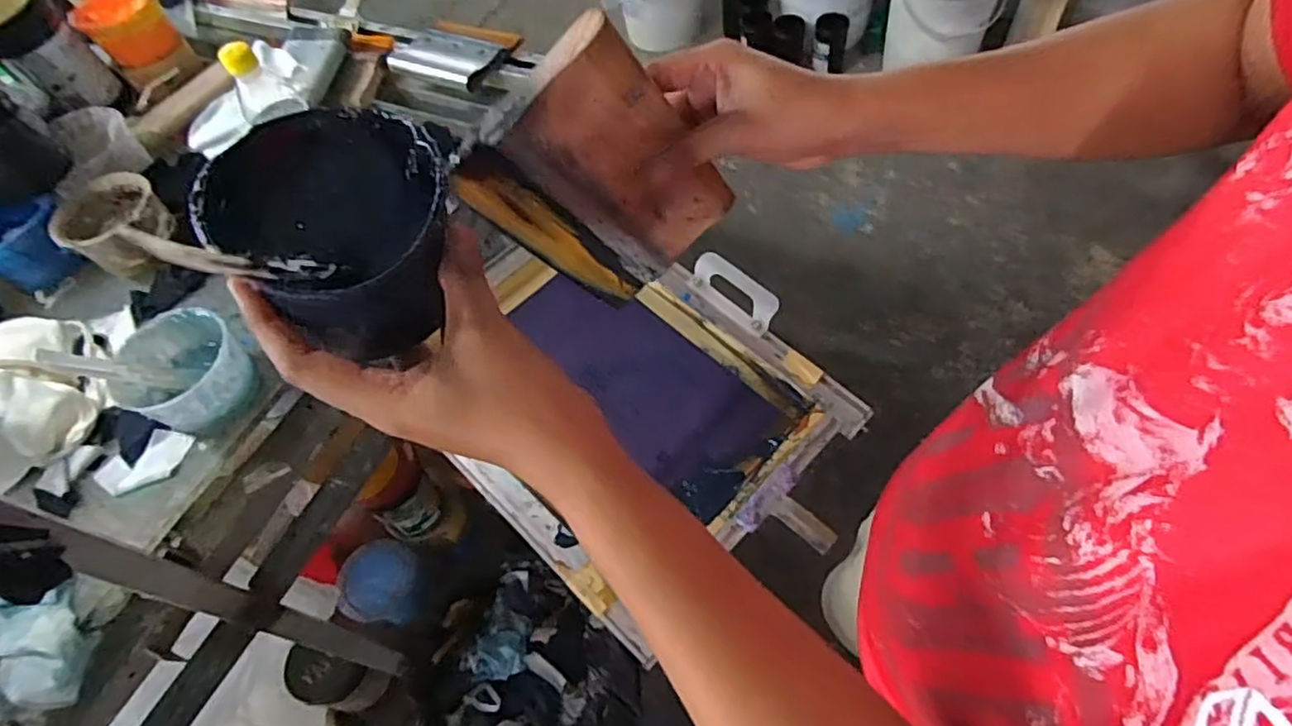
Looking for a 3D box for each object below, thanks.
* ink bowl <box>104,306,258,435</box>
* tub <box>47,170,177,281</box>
[{"bbox_3d":[-0.465,0.011,0.671,0.125,0.057,0.114,-4,58,6],"label":"ink bowl"},{"bbox_3d":[-0.638,-0.164,0.799,0.121,0.069,0.109,37,70,26],"label":"tub"}]

